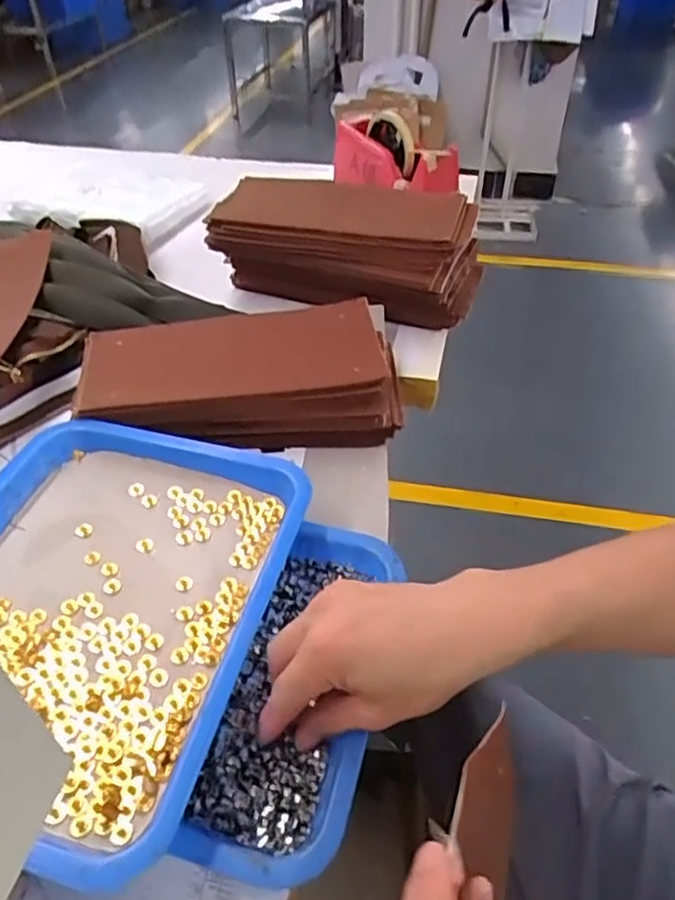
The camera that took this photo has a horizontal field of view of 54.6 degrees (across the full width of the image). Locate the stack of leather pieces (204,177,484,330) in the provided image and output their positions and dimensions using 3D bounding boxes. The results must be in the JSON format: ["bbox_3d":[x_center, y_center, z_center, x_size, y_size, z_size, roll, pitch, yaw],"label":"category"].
[{"bbox_3d":[0.008,-0.225,0.726,0.280,0.098,0.144,13,44,14],"label":"stack of leather pieces"}]

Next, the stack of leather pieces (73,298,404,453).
[{"bbox_3d":[-0.087,-0.062,0.584,0.266,0.076,0.127,-6,43,-6],"label":"stack of leather pieces"}]

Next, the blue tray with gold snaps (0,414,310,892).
[{"bbox_3d":[-0.164,0.091,0.417,0.231,0.036,0.272,11,44,12],"label":"blue tray with gold snaps"}]

